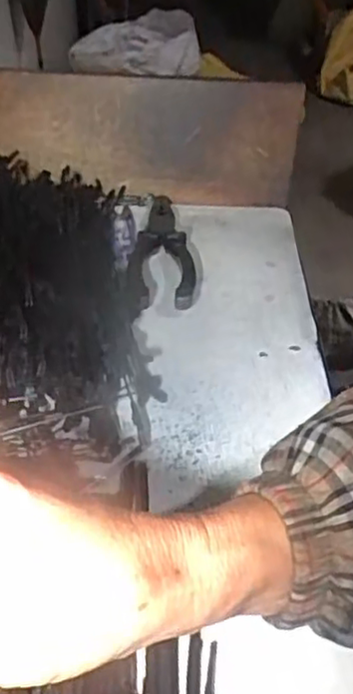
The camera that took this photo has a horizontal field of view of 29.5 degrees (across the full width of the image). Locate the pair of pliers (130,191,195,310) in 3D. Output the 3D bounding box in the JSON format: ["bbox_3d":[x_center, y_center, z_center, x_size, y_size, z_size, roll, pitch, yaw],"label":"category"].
[{"bbox_3d":[-0.015,-0.086,0.546,0.048,0.018,0.188,0,38,-6],"label":"pair of pliers"}]

